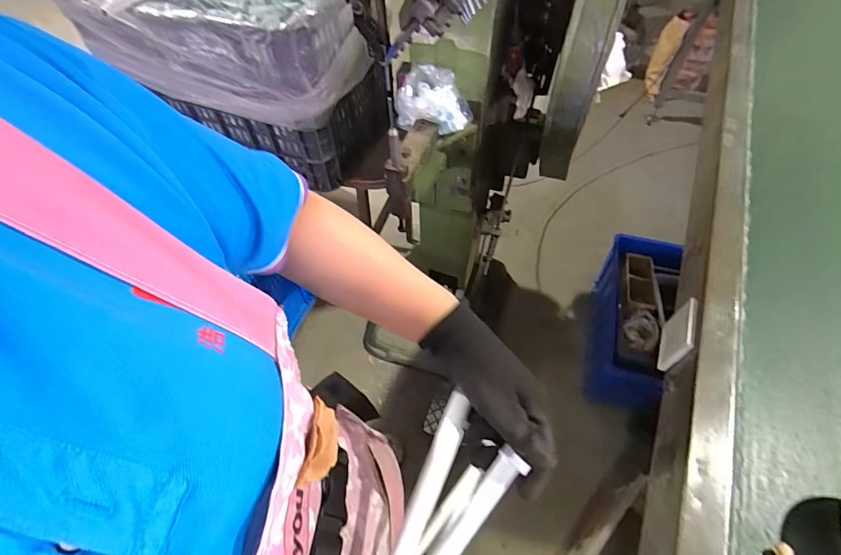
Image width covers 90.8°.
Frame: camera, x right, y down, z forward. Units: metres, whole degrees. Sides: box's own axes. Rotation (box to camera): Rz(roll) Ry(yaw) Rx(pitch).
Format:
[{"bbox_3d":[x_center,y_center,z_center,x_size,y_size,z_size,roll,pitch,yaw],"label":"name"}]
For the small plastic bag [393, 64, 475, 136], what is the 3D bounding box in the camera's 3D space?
[{"bbox_3d":[0.015,-0.344,0.814,0.153,0.101,0.111,17,57,13],"label":"small plastic bag"}]

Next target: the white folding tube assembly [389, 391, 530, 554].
[{"bbox_3d":[0.002,0.207,0.303,0.067,0.028,0.226,24,63,18],"label":"white folding tube assembly"}]

